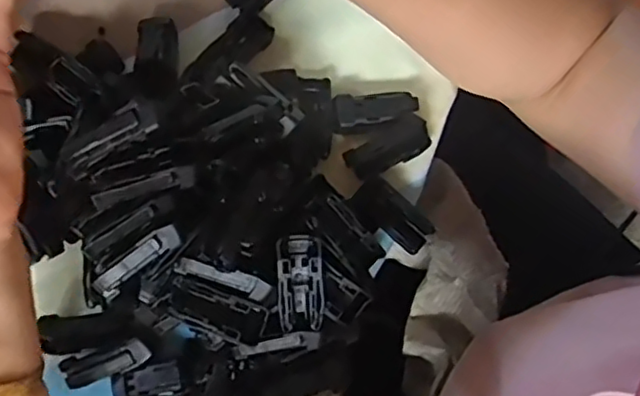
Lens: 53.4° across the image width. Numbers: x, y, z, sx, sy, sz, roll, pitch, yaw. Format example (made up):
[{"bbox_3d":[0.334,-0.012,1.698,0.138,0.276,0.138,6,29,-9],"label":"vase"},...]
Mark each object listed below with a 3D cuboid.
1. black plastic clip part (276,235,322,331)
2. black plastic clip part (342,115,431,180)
[{"bbox_3d":[-0.010,0.040,0.302,0.020,0.016,0.044,-1,97,-1],"label":"black plastic clip part"},{"bbox_3d":[0.039,-0.028,0.349,0.047,0.017,0.020,-29,81,-6],"label":"black plastic clip part"}]

